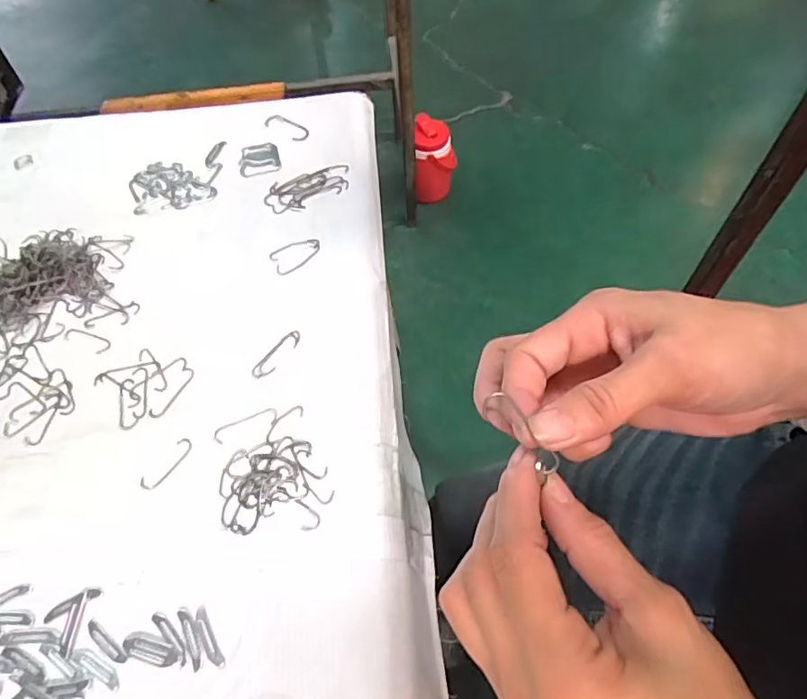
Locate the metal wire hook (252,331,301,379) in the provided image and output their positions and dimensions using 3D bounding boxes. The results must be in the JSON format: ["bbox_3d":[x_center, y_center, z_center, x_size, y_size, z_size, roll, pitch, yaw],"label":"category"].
[{"bbox_3d":[-0.093,0.003,0.402,0.014,0.006,0.046,32,63,20],"label":"metal wire hook"}]

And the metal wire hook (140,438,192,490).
[{"bbox_3d":[-0.153,0.074,0.354,0.013,0.004,0.039,30,62,19],"label":"metal wire hook"}]

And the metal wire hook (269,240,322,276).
[{"bbox_3d":[-0.088,-0.079,0.450,0.042,0.007,0.027,-25,60,-15],"label":"metal wire hook"}]

